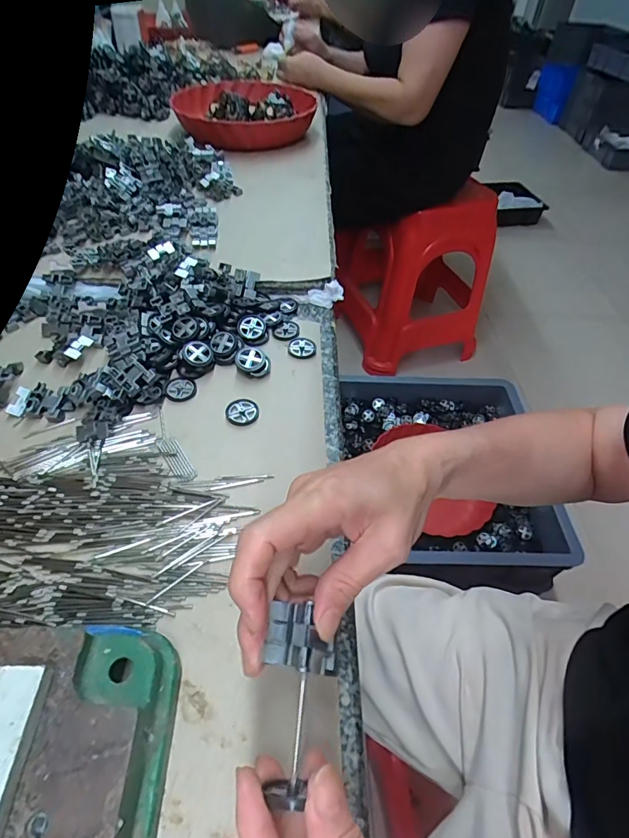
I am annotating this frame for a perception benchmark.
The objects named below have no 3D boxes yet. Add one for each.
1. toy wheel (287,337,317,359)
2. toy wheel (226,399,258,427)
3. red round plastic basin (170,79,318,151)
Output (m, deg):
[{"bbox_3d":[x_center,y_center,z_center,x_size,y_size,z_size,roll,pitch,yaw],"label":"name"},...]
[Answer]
[{"bbox_3d":[-0.012,-0.069,0.440,0.027,0.008,0.025,2,49,-3],"label":"toy wheel"},{"bbox_3d":[-0.062,-0.007,0.384,0.028,0.004,0.025,12,49,6],"label":"toy wheel"},{"bbox_3d":[-0.118,-0.523,0.766,0.222,0.044,0.231,-3,50,-7],"label":"red round plastic basin"}]

